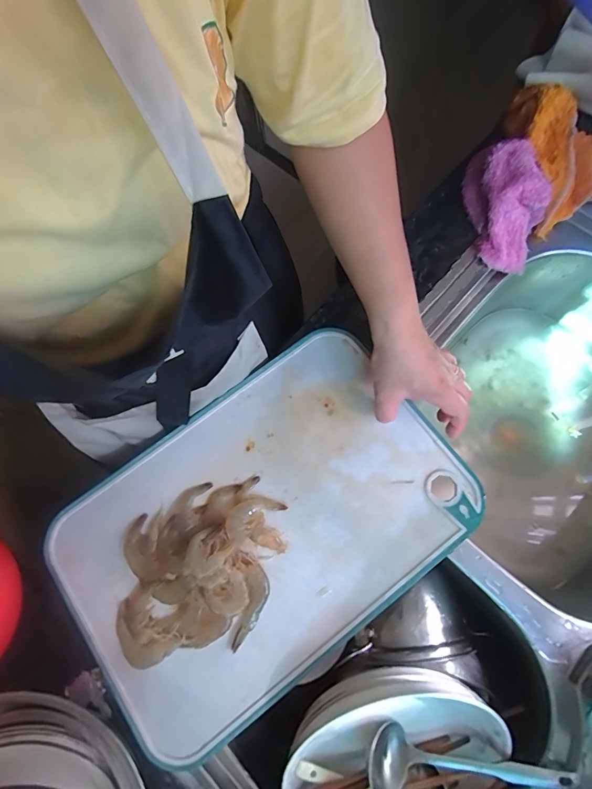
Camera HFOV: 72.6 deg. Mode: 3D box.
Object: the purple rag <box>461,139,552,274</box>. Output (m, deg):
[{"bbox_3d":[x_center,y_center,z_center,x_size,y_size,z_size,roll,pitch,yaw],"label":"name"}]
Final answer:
[{"bbox_3d":[0.260,-0.236,0.489,0.078,0.059,0.156,-5,74,-1],"label":"purple rag"}]

